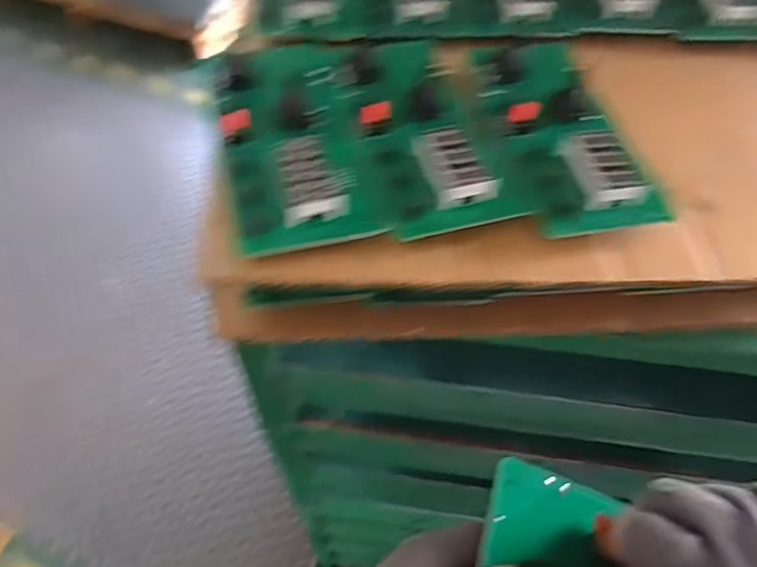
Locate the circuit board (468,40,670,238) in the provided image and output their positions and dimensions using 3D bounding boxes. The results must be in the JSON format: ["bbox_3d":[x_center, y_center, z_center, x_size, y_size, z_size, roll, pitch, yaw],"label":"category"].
[{"bbox_3d":[0.091,-0.080,0.293,0.061,0.018,0.125,-11,57,-6],"label":"circuit board"}]

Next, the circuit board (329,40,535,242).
[{"bbox_3d":[0.017,-0.080,0.289,0.062,0.019,0.130,-18,58,-11],"label":"circuit board"}]

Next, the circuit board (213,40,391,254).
[{"bbox_3d":[-0.040,-0.074,0.281,0.067,0.018,0.134,-12,57,-7],"label":"circuit board"}]

